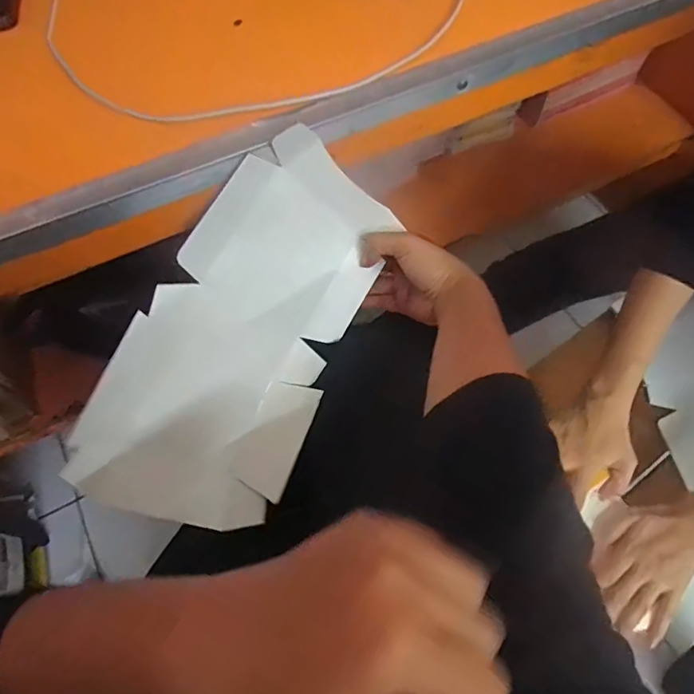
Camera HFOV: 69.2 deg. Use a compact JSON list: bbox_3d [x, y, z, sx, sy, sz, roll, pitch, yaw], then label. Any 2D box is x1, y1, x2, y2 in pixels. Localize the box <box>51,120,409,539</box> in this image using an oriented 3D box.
[{"bbox_3d":[-0.079,-0.005,0.411,0.041,0.168,0.306,25,85,52],"label":"box"}]

